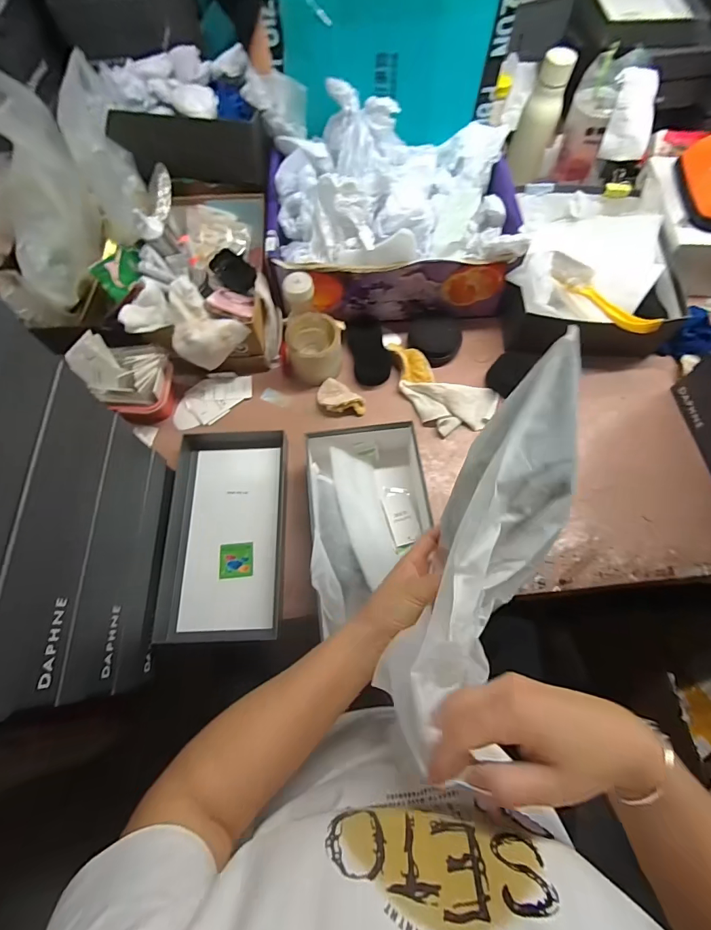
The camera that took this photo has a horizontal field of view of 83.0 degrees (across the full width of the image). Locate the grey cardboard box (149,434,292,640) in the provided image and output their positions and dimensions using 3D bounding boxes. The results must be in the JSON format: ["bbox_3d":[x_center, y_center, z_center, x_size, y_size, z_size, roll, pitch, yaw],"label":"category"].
[{"bbox_3d":[-0.188,0.094,0.590,0.160,0.033,0.298,-2,69,0],"label":"grey cardboard box"}]

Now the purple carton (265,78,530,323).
[{"bbox_3d":[0.058,-0.421,0.680,0.393,0.182,0.274,-4,69,-1],"label":"purple carton"}]

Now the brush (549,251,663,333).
[{"bbox_3d":[0.382,-0.266,0.624,0.051,0.043,0.196,-37,73,-12],"label":"brush"}]

